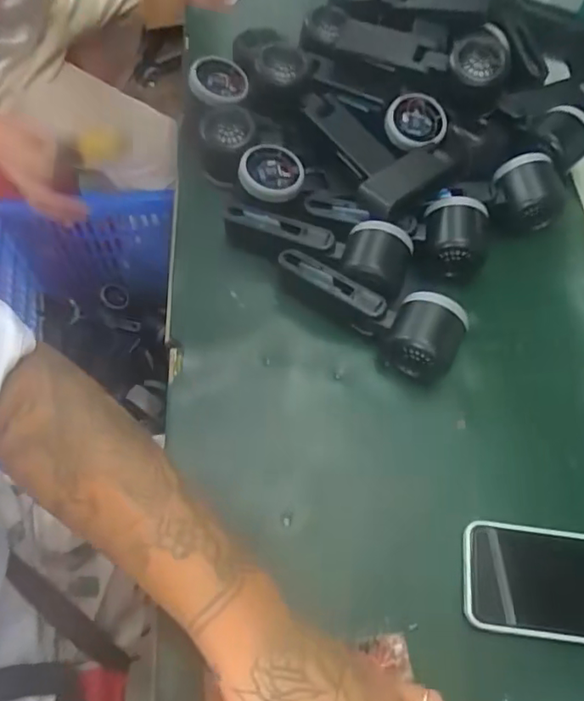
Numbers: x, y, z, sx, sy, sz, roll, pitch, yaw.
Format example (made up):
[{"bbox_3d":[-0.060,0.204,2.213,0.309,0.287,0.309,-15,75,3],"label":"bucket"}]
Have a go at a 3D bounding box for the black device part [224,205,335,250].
[{"bbox_3d":[-0.011,-0.109,0.492,0.099,0.012,0.018,22,65,6],"label":"black device part"}]

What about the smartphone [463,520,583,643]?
[{"bbox_3d":[0.199,0.169,0.413,0.146,0.009,0.074,8,64,0],"label":"smartphone"}]

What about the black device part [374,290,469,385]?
[{"bbox_3d":[0.108,-0.010,0.468,0.059,0.053,0.057,28,70,11],"label":"black device part"}]

